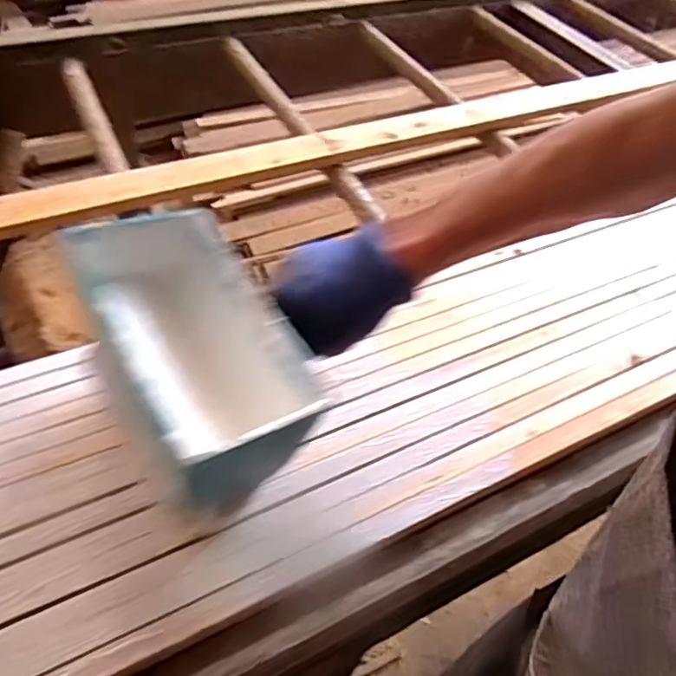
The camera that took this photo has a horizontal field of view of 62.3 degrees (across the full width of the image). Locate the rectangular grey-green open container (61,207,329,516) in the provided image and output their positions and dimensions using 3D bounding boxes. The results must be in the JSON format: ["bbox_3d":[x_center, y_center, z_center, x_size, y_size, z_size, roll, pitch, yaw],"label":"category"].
[{"bbox_3d":[-0.090,0.010,0.373,0.102,0.115,0.178,-25,52,-25],"label":"rectangular grey-green open container"}]

